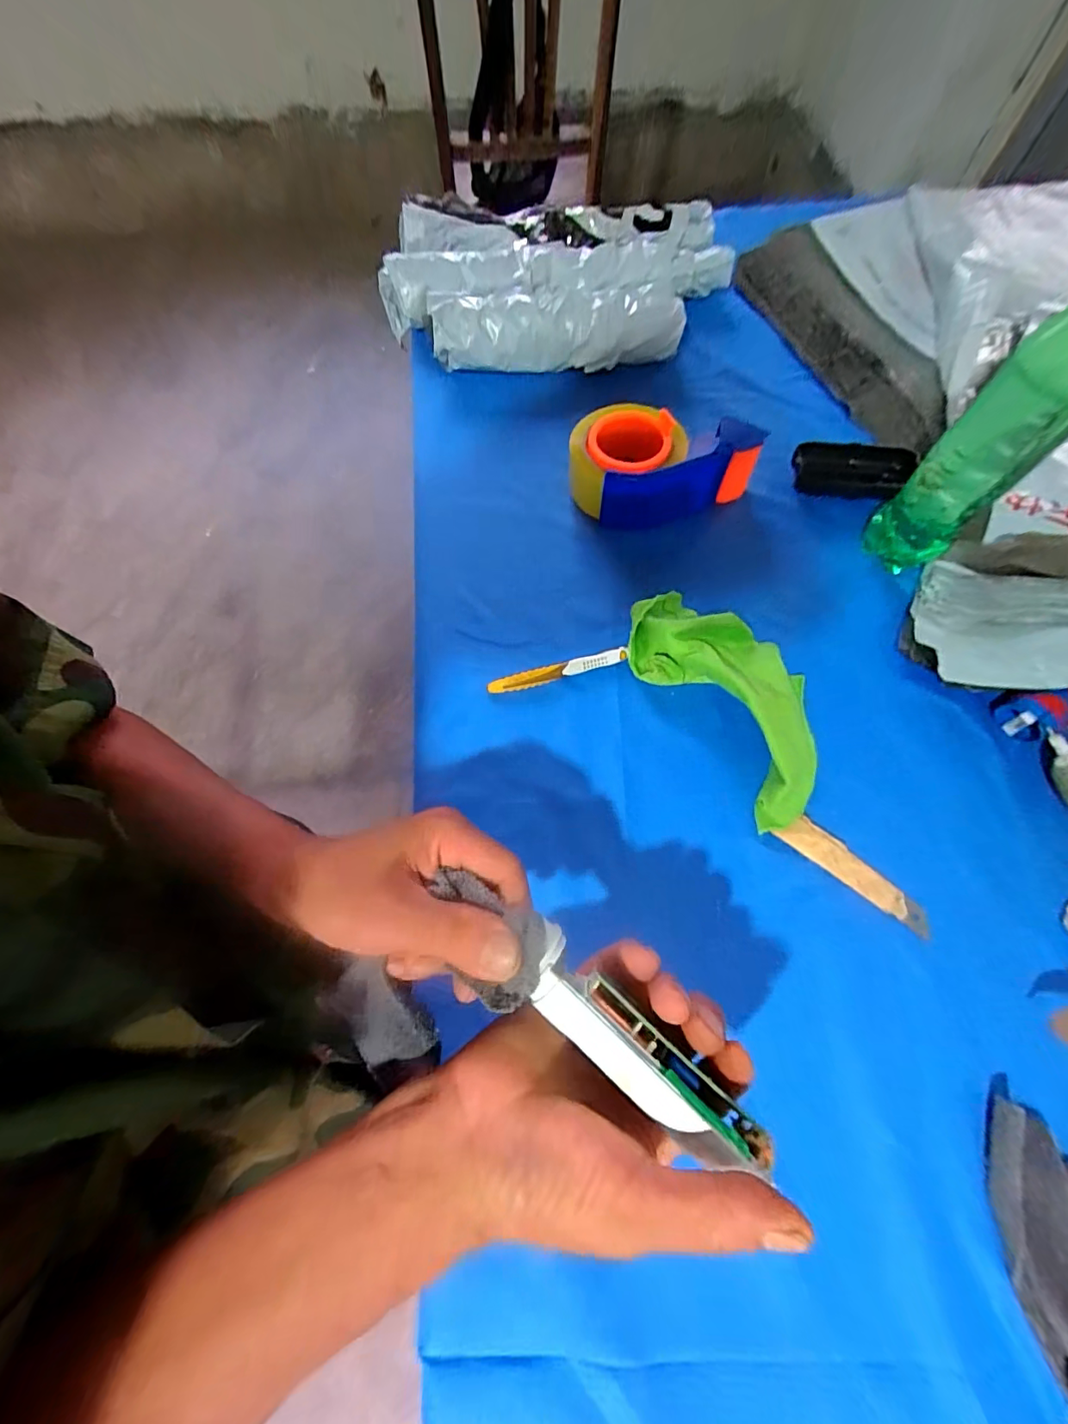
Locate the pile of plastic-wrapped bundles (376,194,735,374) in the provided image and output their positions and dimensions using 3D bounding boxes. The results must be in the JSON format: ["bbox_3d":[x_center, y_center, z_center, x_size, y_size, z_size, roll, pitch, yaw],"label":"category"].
[{"bbox_3d":[0.026,-0.473,0.535,0.391,0.064,0.223,-6,68,-1],"label":"pile of plastic-wrapped bundles"}]

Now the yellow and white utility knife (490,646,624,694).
[{"bbox_3d":[0.020,-0.033,0.384,0.113,0.009,0.011,-15,68,-4],"label":"yellow and white utility knife"}]

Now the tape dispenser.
[{"bbox_3d":[0.111,-0.231,0.439,0.160,0.057,0.100,-10,68,-2],"label":"tape dispenser"}]

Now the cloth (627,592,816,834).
[{"bbox_3d":[0.153,-0.020,0.361,0.096,0.039,0.189,-32,70,-10],"label":"cloth"}]

